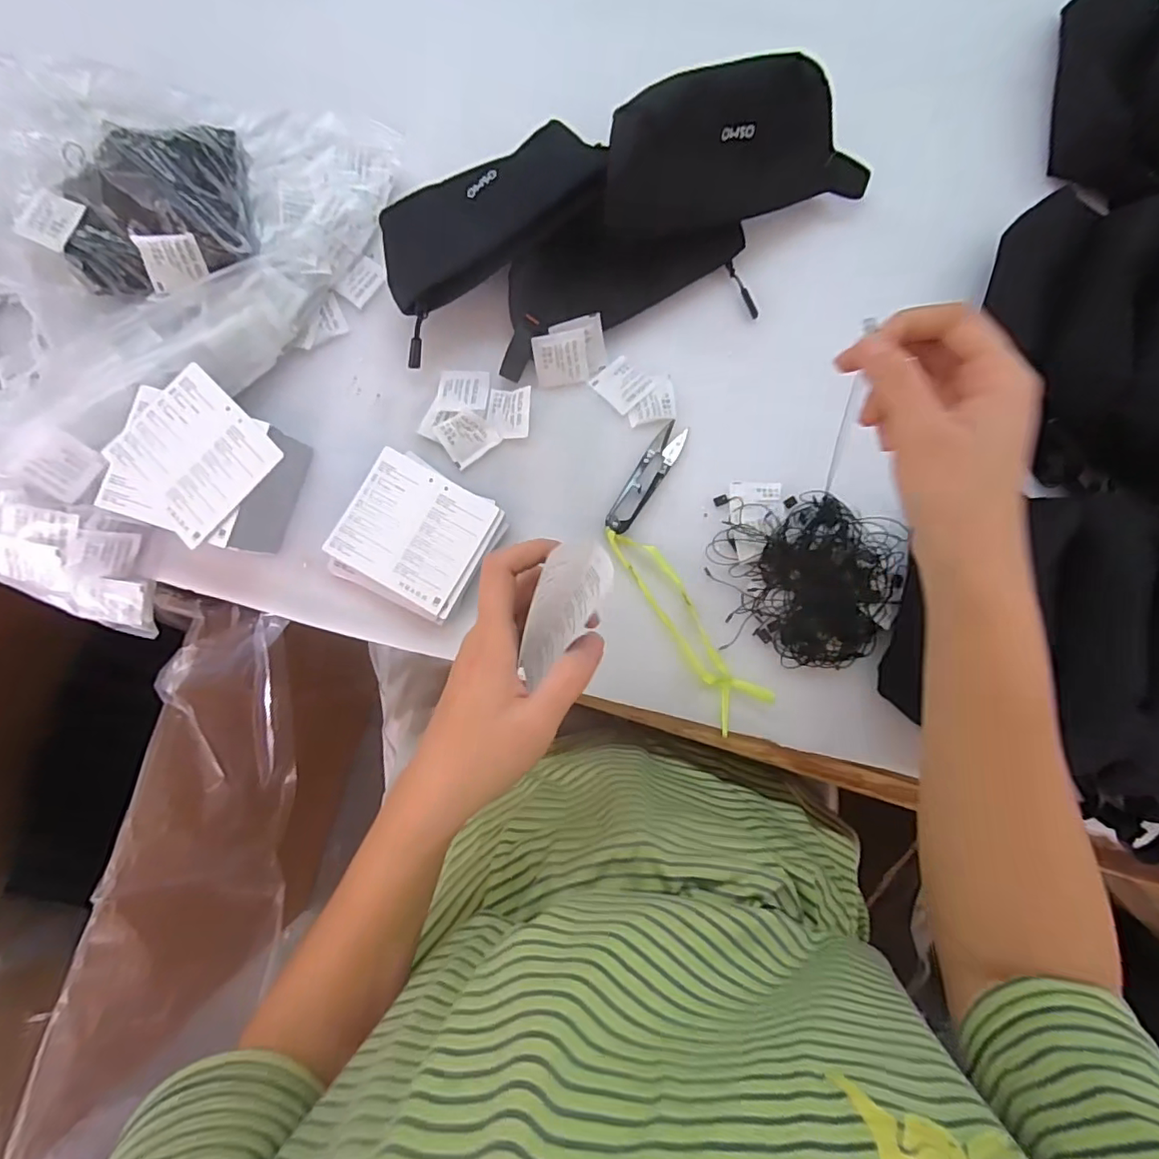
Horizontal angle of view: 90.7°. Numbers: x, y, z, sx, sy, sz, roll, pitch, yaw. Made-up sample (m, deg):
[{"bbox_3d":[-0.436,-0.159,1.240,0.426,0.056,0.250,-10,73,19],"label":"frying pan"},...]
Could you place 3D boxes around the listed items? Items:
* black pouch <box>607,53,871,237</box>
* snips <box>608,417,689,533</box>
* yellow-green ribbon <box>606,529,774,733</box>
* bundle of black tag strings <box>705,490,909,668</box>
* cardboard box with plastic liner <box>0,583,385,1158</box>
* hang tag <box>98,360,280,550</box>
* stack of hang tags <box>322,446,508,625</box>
[{"bbox_3d":[0.117,-0.316,0.417,0.211,0.092,0.028,-17,47,-14],"label":"black pouch"},{"bbox_3d":[0.051,-0.079,0.439,0.023,0.016,0.101,32,85,5],"label":"snips"},{"bbox_3d":[0.080,0.028,0.418,0.043,0.010,0.166,-30,86,1],"label":"yellow-green ribbon"},{"bbox_3d":[0.163,-0.002,0.415,0.127,0.023,0.122,5,83,2],"label":"bundle of black tag strings"},{"bbox_3d":[-0.679,0.292,0.784,0.594,0.443,0.598,16,84,4],"label":"cardboard box with plastic liner"},{"bbox_3d":[-0.264,-0.085,0.392,0.098,0.005,0.089,43,89,6],"label":"hang tag"},{"bbox_3d":[-0.121,-0.031,0.426,0.106,0.023,0.103,30,85,5],"label":"stack of hang tags"}]

